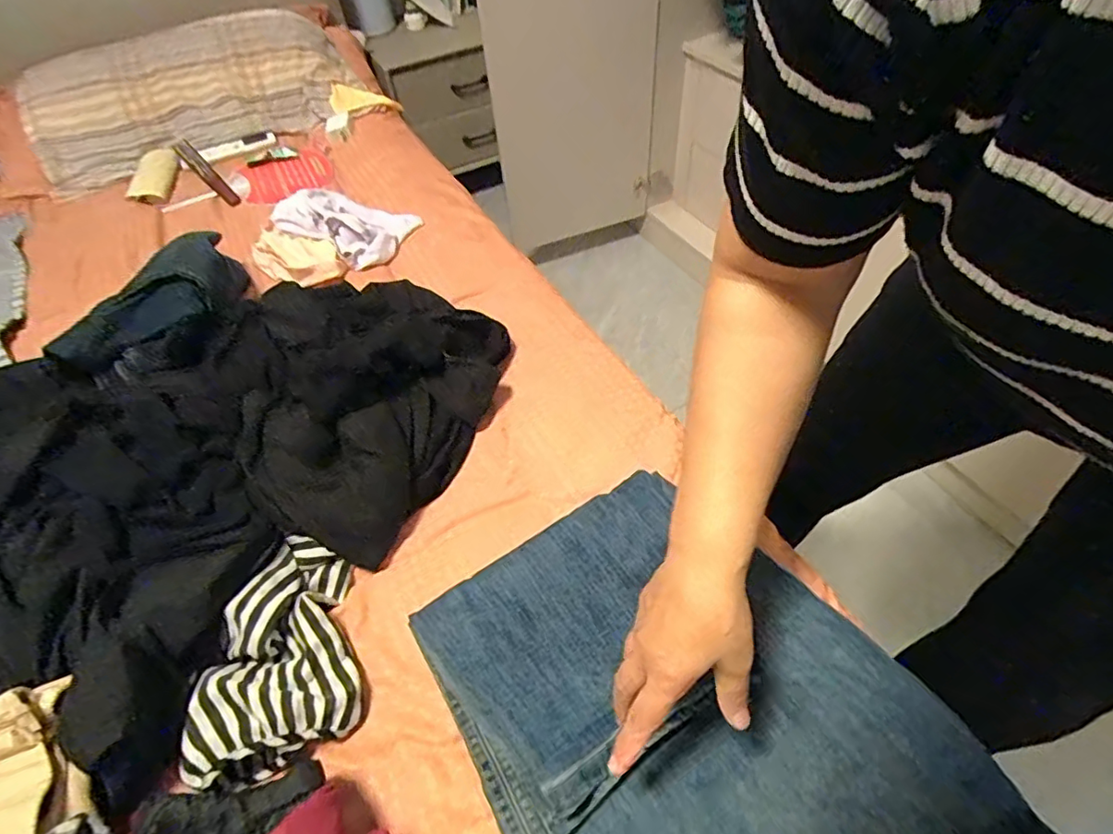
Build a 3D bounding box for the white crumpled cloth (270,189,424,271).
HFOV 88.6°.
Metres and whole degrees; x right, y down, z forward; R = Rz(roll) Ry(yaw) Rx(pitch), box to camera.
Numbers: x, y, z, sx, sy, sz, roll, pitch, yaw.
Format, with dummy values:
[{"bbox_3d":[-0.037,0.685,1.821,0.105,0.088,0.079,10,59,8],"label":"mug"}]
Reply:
[{"bbox_3d":[-0.351,-0.322,0.950,0.206,0.057,0.139,24,57,22],"label":"white crumpled cloth"}]

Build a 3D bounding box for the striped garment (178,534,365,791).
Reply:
[{"bbox_3d":[-0.261,0.210,0.524,0.141,0.044,0.196,-19,52,-10],"label":"striped garment"}]

